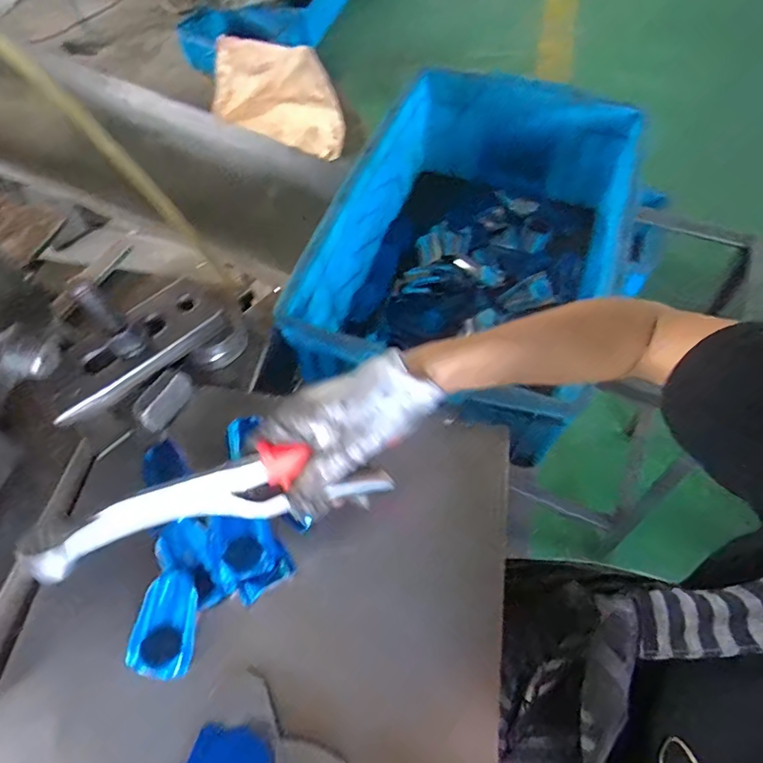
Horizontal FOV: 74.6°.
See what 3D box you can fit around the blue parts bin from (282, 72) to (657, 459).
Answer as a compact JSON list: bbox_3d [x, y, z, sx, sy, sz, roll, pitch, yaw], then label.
[{"bbox_3d":[0.096,-0.169,0.636,0.285,0.181,0.455,18,64,13],"label":"blue parts bin"}]

